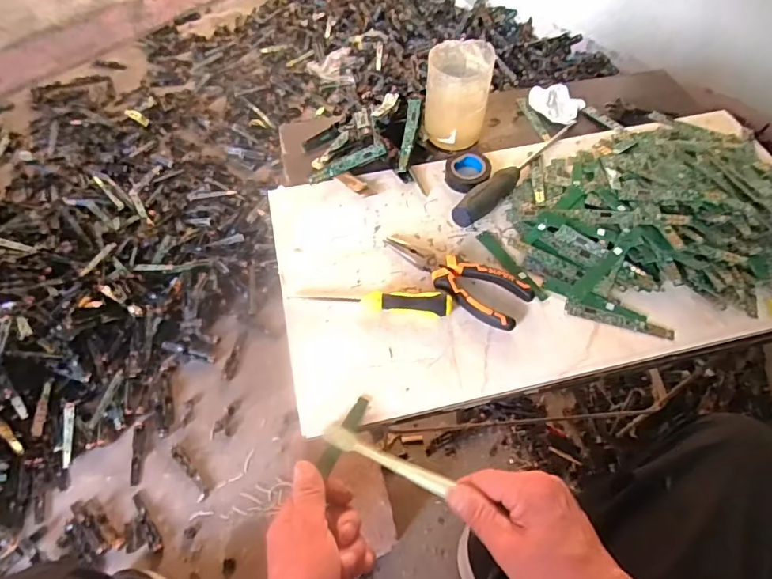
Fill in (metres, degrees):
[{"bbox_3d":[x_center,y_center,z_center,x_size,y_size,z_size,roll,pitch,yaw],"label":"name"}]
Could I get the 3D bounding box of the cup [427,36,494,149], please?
[{"bbox_3d":[0.081,-0.225,0.569,0.070,0.088,0.076,0,56,0],"label":"cup"}]

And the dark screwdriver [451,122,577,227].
[{"bbox_3d":[0.163,-0.147,0.573,0.027,0.030,0.247,38,64,23],"label":"dark screwdriver"}]

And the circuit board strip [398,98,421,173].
[{"bbox_3d":[0.028,-0.188,0.594,0.015,0.006,0.100,9,76,4],"label":"circuit board strip"}]

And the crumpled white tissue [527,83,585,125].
[{"bbox_3d":[0.227,-0.253,0.657,0.073,0.021,0.050,21,58,14],"label":"crumpled white tissue"}]

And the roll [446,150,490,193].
[{"bbox_3d":[0.096,-0.136,0.574,0.050,0.025,0.055,0,56,0],"label":"roll"}]

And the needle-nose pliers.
[{"bbox_3d":[0.067,-0.016,0.495,0.155,0.023,0.053,30,61,19],"label":"needle-nose pliers"}]

